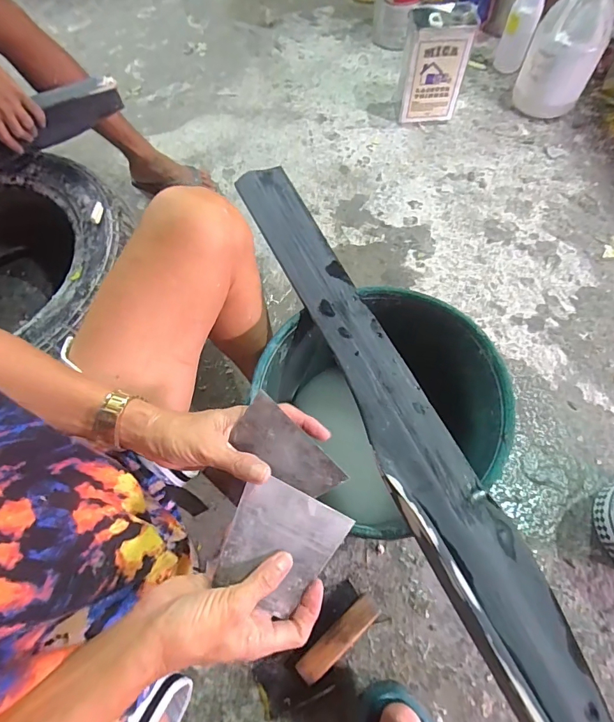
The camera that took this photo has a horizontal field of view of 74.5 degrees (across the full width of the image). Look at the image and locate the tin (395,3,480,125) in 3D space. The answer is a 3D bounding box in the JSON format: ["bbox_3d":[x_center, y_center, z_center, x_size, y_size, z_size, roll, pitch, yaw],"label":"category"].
[{"bbox_3d":[0.334,-0.770,1.073,0.162,0.238,0.101,6,65,6],"label":"tin"}]

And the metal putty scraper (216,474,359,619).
[{"bbox_3d":[-0.023,0.158,0.346,0.097,0.005,0.093,32,78,-12],"label":"metal putty scraper"}]

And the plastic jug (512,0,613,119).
[{"bbox_3d":[0.681,-0.834,1.058,0.171,0.289,0.188,20,68,12],"label":"plastic jug"}]

